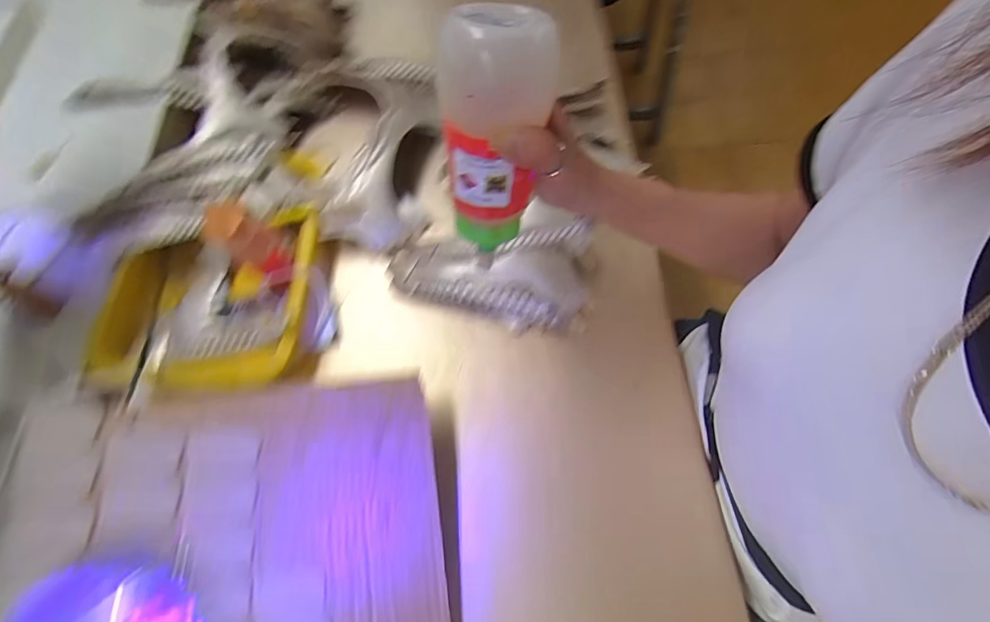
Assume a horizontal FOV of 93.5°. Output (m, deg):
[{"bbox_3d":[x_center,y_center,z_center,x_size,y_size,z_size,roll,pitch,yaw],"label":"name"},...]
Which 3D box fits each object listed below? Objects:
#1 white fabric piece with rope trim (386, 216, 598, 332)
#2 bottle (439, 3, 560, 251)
[{"bbox_3d":[-0.010,-0.037,0.458,0.198,0.058,0.094,2,67,3],"label":"white fabric piece with rope trim"},{"bbox_3d":[0.001,-0.095,0.265,0.052,0.128,0.041,11,41,7],"label":"bottle"}]

